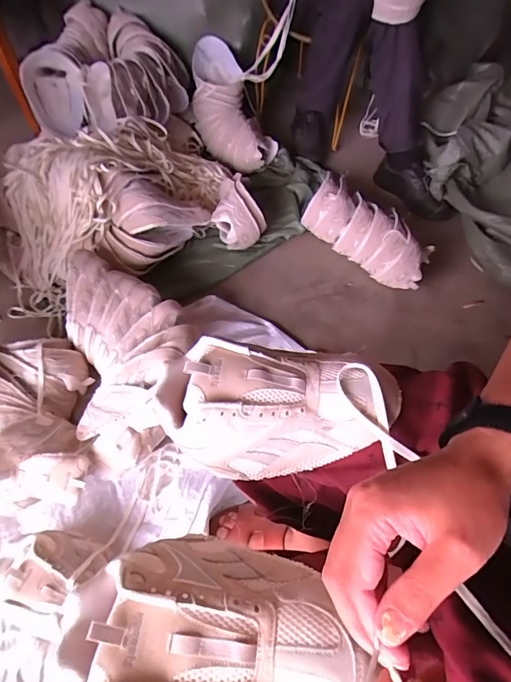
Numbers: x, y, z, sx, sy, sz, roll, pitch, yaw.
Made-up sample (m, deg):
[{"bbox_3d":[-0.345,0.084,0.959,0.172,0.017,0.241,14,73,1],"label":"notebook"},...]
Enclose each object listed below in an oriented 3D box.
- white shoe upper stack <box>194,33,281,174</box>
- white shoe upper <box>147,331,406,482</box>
[{"bbox_3d":[-0.094,-0.828,1.466,0.237,0.123,0.507,-16,81,-12],"label":"white shoe upper stack"},{"bbox_3d":[0.016,0.067,0.419,0.232,0.077,0.120,2,57,2],"label":"white shoe upper"}]

